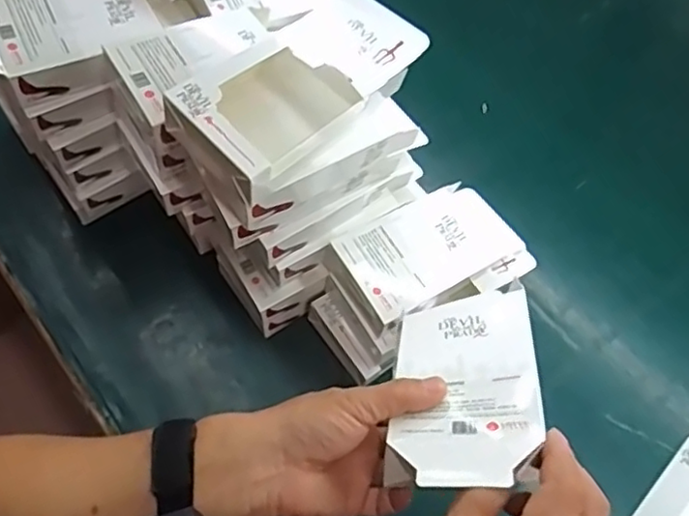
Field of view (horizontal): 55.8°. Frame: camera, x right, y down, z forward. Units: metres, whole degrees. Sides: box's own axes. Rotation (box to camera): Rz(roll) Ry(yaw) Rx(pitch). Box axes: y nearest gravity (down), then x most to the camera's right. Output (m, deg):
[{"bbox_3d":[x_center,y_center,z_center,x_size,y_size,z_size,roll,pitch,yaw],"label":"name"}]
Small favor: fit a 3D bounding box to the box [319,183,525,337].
[{"bbox_3d":[0.074,-0.007,0.618,0.165,0.030,0.095,-28,65,-15],"label":"box"}]

